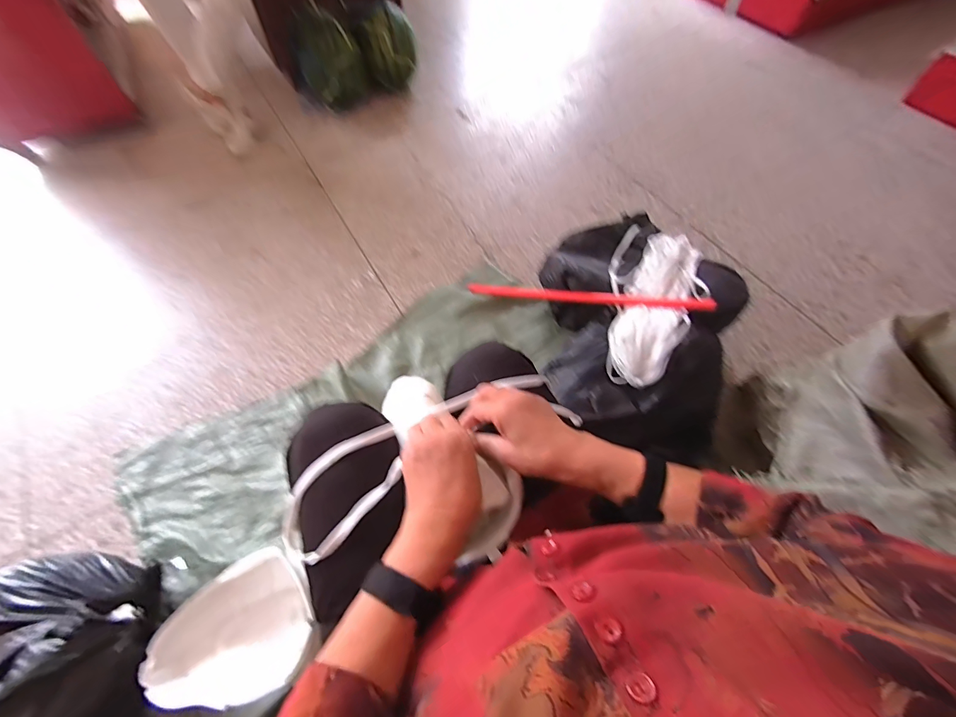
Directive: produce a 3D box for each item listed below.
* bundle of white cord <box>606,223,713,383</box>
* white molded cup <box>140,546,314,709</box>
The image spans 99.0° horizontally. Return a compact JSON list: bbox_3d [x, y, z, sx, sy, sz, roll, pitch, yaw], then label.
[{"bbox_3d":[0.407,-0.138,0.923,0.200,0.090,0.460,13,62,8],"label":"bundle of white cord"},{"bbox_3d":[-0.335,0.383,0.559,0.192,0.070,0.152,-37,88,-39],"label":"white molded cup"}]

